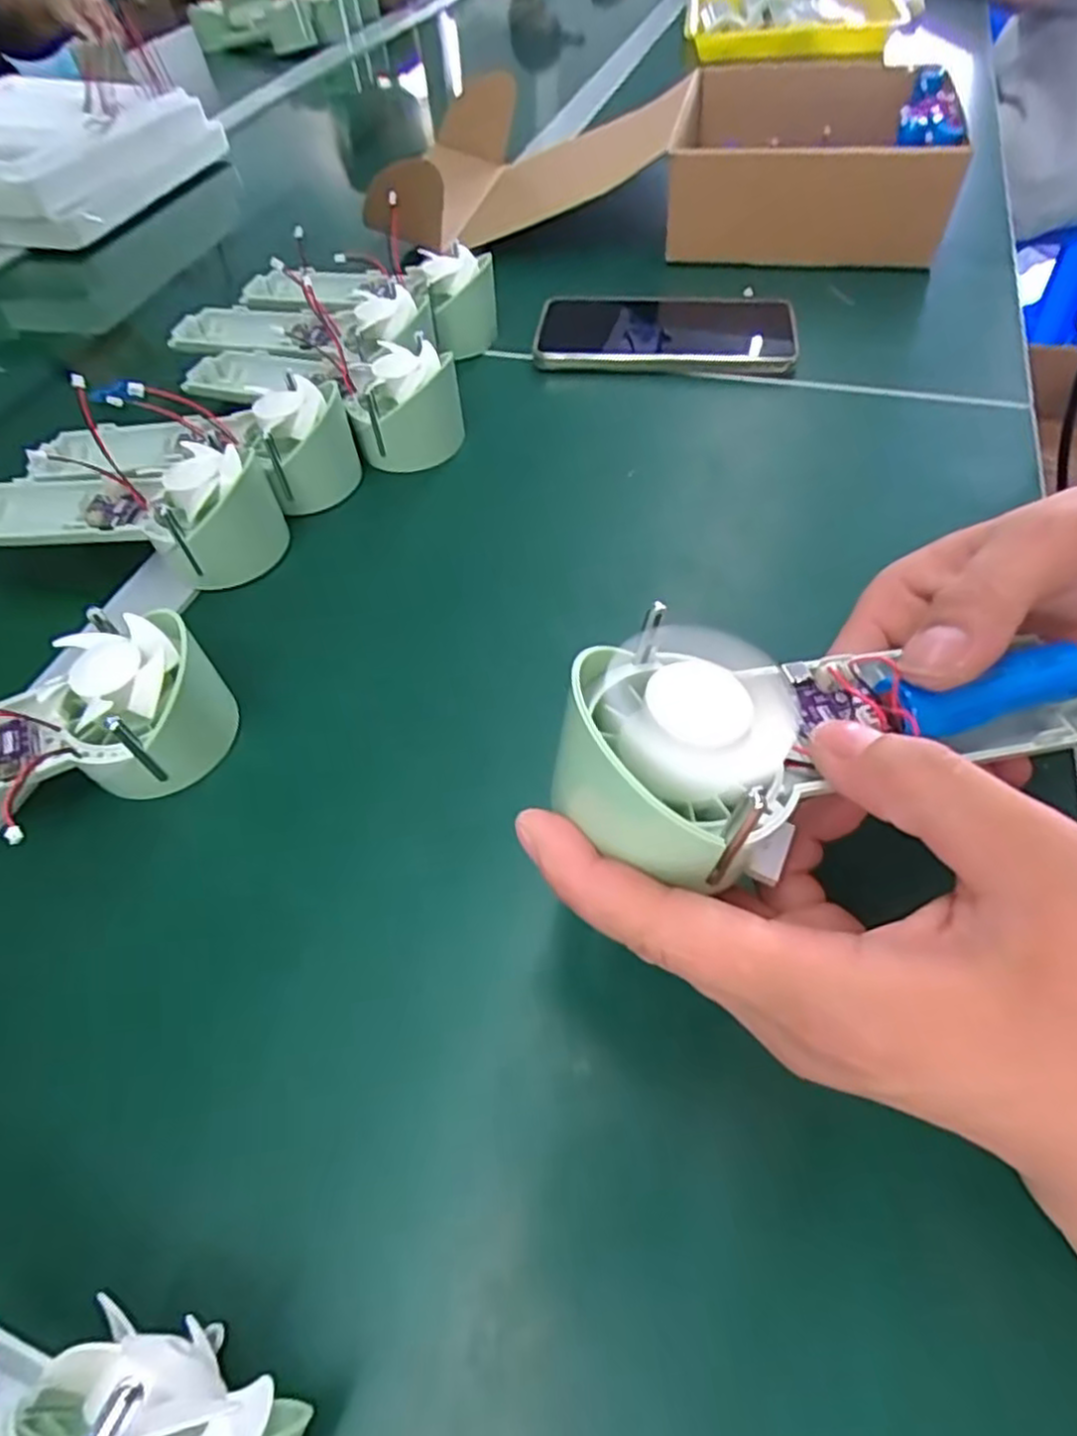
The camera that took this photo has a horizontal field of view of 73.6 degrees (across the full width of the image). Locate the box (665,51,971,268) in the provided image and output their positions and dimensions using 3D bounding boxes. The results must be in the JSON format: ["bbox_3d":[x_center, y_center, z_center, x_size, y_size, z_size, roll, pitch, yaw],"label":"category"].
[{"bbox_3d":[0.205,-0.424,0.553,0.195,0.075,0.235,5,54,10],"label":"box"}]

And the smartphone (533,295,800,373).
[{"bbox_3d":[0.083,-0.252,0.473,0.163,0.015,0.090,-2,53,5],"label":"smartphone"}]

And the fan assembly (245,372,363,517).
[{"bbox_3d":[-0.126,-0.149,0.387,0.050,0.047,0.056,-21,54,-9],"label":"fan assembly"}]

